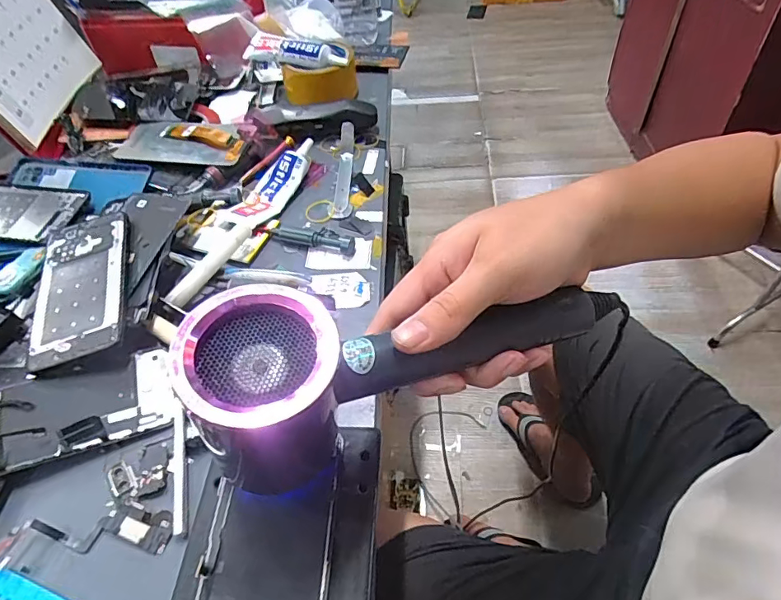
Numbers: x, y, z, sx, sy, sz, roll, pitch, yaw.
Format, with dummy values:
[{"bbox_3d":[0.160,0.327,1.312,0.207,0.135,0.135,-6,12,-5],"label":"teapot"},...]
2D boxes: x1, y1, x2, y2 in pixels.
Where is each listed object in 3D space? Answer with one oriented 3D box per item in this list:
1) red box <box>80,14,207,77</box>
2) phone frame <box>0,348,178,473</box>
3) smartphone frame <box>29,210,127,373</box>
[{"bbox_3d":[-0.329,-0.344,0.653,0.188,0.078,0.019,4,55,17],"label":"red box"},{"bbox_3d":[-0.233,0.079,0.349,0.139,0.013,0.068,-19,51,-10],"label":"phone frame"},{"bbox_3d":[-0.261,-0.020,0.411,0.073,0.008,0.164,-19,55,-3],"label":"smartphone frame"}]

